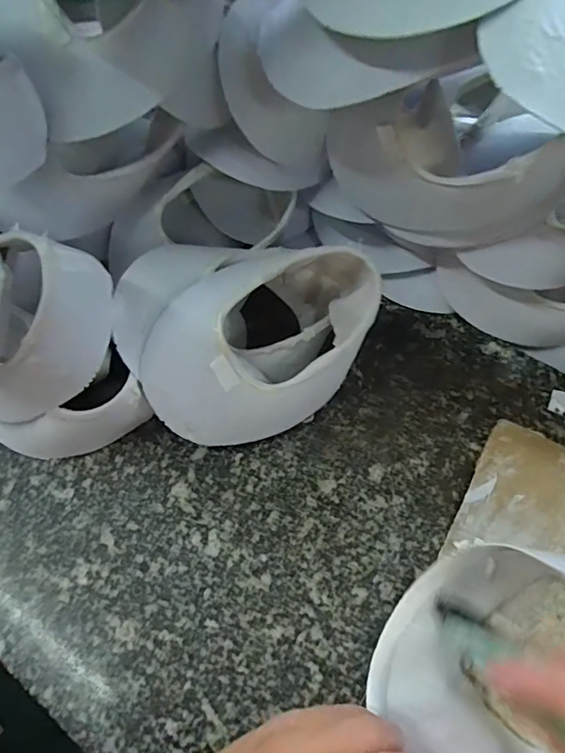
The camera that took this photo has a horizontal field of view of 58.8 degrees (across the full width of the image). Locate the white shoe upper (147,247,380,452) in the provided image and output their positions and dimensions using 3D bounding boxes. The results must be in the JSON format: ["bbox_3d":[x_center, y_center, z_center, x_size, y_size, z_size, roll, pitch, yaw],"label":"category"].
[{"bbox_3d":[-0.020,-0.027,0.349,0.157,0.105,0.106,-20,62,-9],"label":"white shoe upper"}]

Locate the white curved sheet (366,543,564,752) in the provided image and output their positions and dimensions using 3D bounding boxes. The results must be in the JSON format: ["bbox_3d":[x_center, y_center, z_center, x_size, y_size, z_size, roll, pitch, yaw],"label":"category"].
[{"bbox_3d":[0.106,0.158,0.259,0.103,0.054,0.145,20,63,13],"label":"white curved sheet"}]

